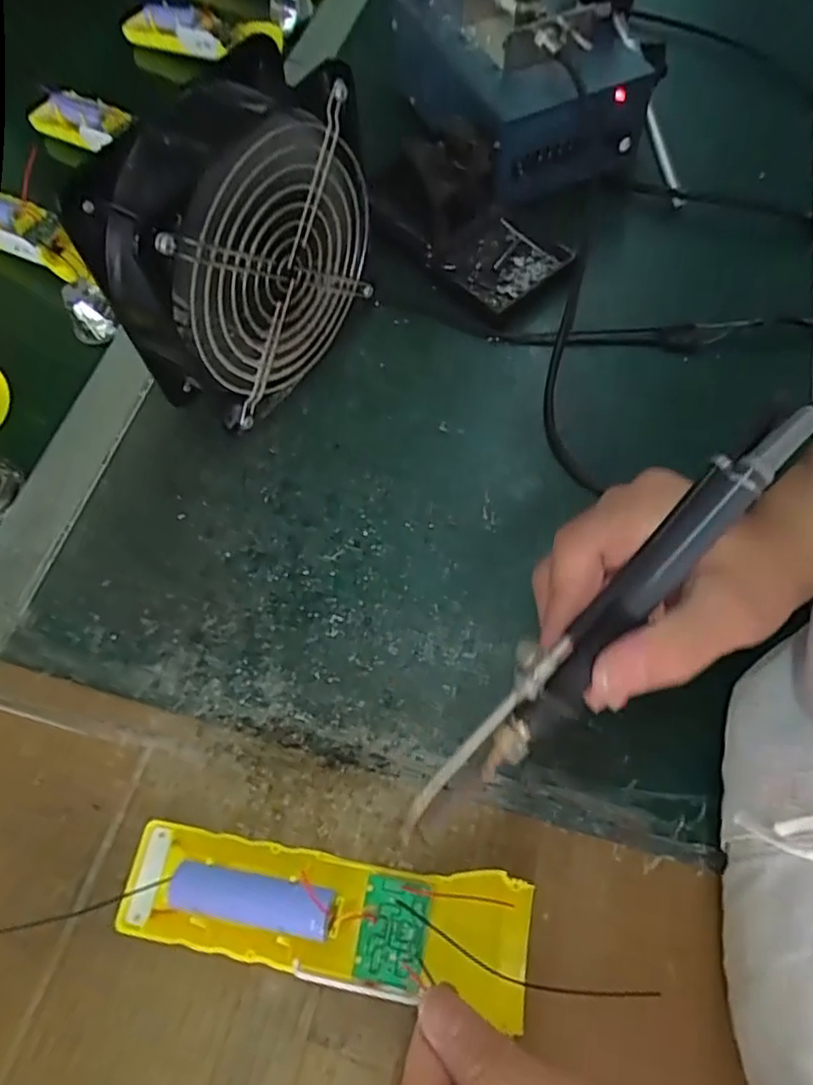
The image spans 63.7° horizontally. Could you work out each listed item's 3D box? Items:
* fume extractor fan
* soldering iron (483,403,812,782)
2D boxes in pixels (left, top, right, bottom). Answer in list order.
[{"bbox_3d":[-0.079,-0.141,0.334,0.055,0.154,0.141,35,67,15],"label":"fume extractor fan"},{"bbox_3d":[0.080,0.012,0.218,0.022,0.027,0.162,42,90,18],"label":"soldering iron"}]

